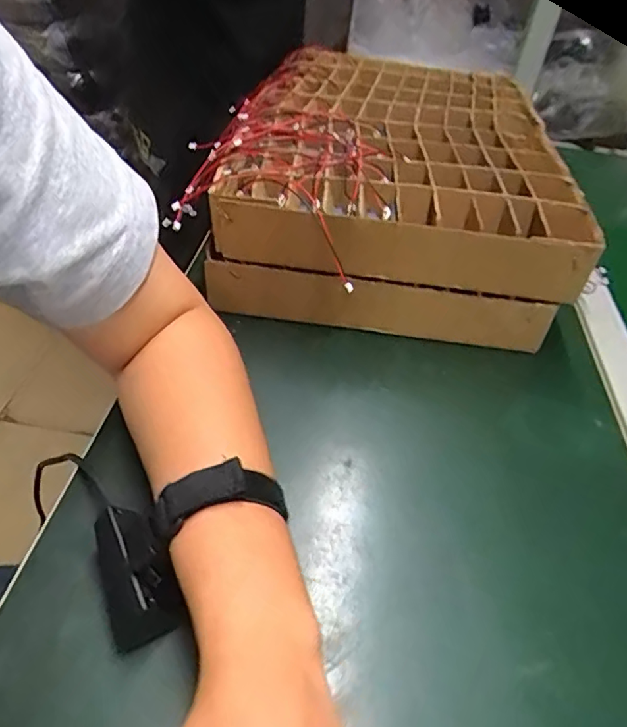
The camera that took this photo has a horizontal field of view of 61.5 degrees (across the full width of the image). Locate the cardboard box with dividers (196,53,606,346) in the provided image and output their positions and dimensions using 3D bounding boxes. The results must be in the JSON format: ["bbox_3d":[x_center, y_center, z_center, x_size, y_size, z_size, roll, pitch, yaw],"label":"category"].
[{"bbox_3d":[0.076,-0.192,0.568,0.312,0.122,0.383,6,44,0],"label":"cardboard box with dividers"}]

